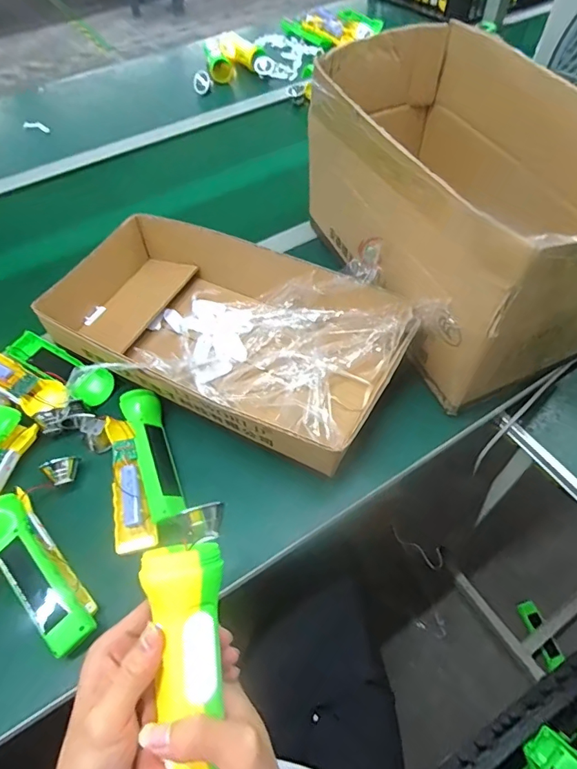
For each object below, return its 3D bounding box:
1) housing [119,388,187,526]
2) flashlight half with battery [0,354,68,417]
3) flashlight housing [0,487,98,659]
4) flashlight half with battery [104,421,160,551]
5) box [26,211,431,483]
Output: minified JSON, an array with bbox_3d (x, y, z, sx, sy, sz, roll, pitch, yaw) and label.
[{"bbox_3d":[-0.153,0.076,0.522,0.038,0.033,0.160,-17,56,-10],"label":"housing"},{"bbox_3d":[-0.347,-0.002,0.599,0.163,0.036,0.053,26,60,18],"label":"flashlight half with battery"},{"bbox_3d":[-0.246,0.171,0.447,0.048,0.042,0.175,-37,62,-22],"label":"flashlight housing"},{"bbox_3d":[-0.173,0.102,0.510,0.042,0.020,0.162,-14,56,-8],"label":"flashlight half with battery"},{"bbox_3d":[-0.084,-0.063,0.587,0.436,0.090,0.229,25,59,18],"label":"box"}]

